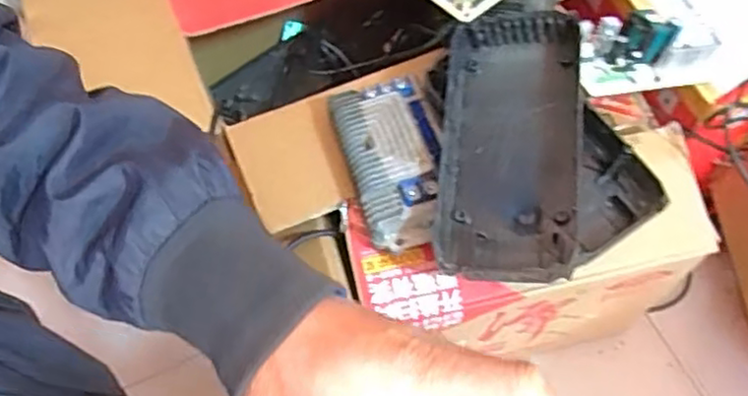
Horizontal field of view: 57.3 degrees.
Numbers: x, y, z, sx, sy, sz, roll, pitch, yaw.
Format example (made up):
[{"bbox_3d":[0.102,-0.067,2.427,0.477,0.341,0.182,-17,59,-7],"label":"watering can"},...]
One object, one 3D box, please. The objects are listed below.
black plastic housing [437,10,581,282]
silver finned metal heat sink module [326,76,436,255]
[{"bbox_3d":[0.105,-0.042,0.543,0.106,0.033,0.221,-1,72,21],"label":"black plastic housing"},{"bbox_3d":[0.015,-0.034,0.590,0.079,0.030,0.153,-12,62,-3],"label":"silver finned metal heat sink module"}]

